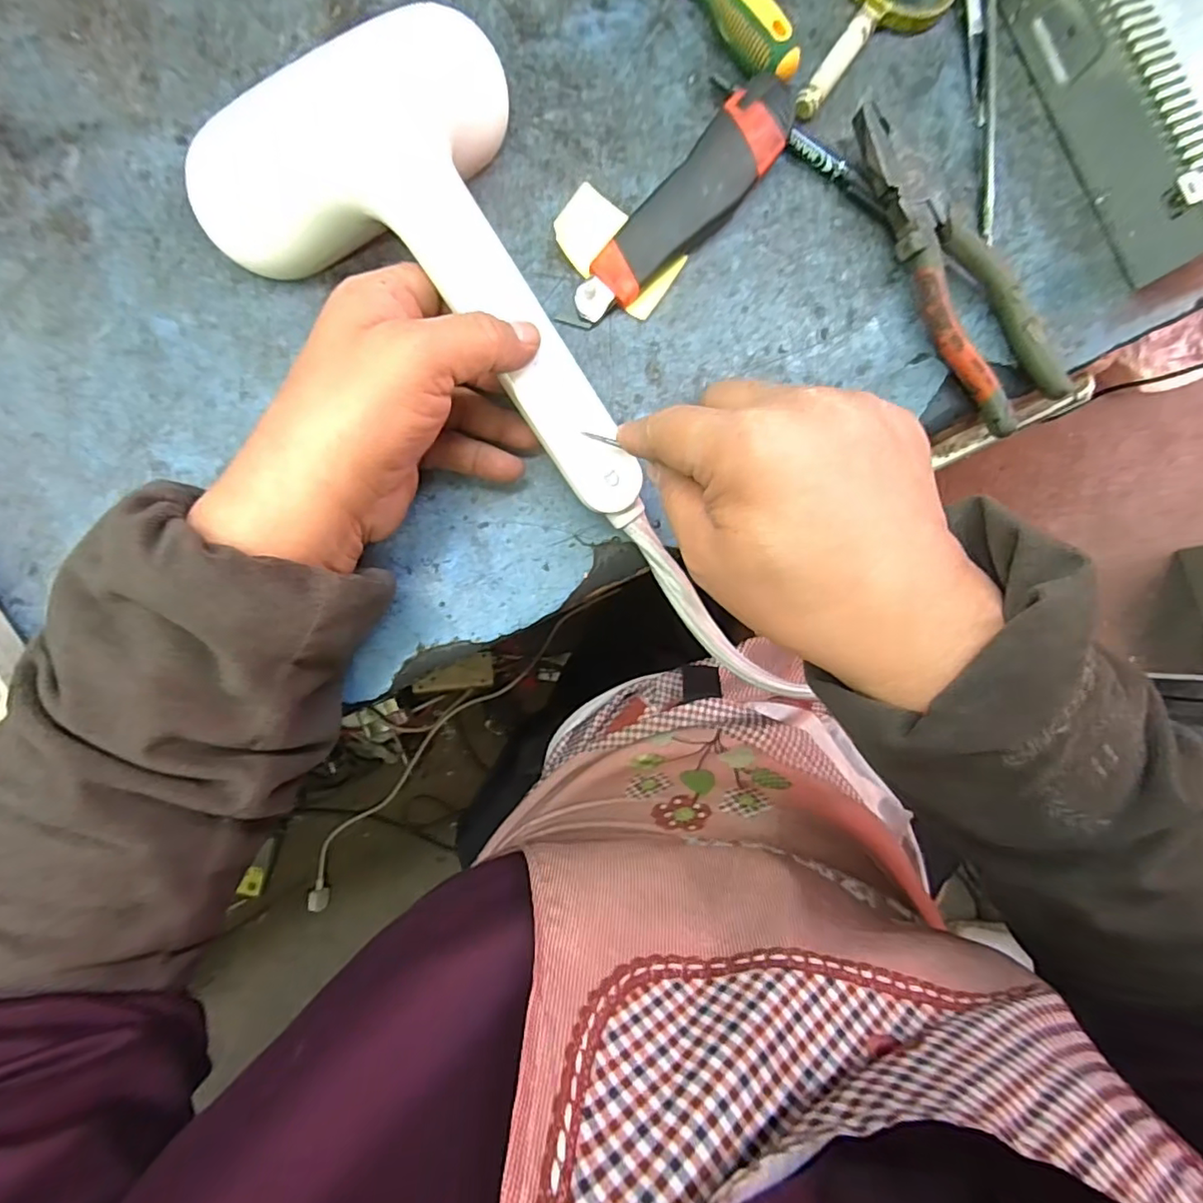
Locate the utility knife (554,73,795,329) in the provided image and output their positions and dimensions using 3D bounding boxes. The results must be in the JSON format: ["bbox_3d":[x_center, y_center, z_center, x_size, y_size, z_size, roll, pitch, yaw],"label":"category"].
[{"bbox_3d":[0.045,-0.209,0.318,0.036,0.028,0.159,41,84,-4],"label":"utility knife"}]

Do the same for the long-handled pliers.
[{"bbox_3d":[0.196,-0.188,0.339,0.052,0.024,0.191,-38,92,-7],"label":"long-handled pliers"}]

